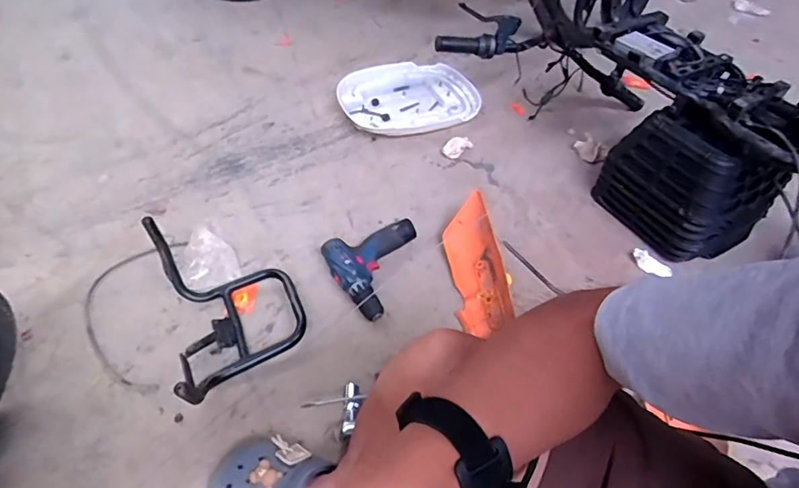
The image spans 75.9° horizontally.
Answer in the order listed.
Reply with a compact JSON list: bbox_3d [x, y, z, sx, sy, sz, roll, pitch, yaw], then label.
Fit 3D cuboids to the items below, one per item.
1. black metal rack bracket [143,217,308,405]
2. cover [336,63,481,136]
[{"bbox_3d":[-0.272,0.102,0.863,0.210,0.144,0.330,-18,54,-19],"label":"black metal rack bracket"},{"bbox_3d":[0.032,-0.400,1.382,0.387,0.047,0.286,-11,52,-14],"label":"cover"}]

